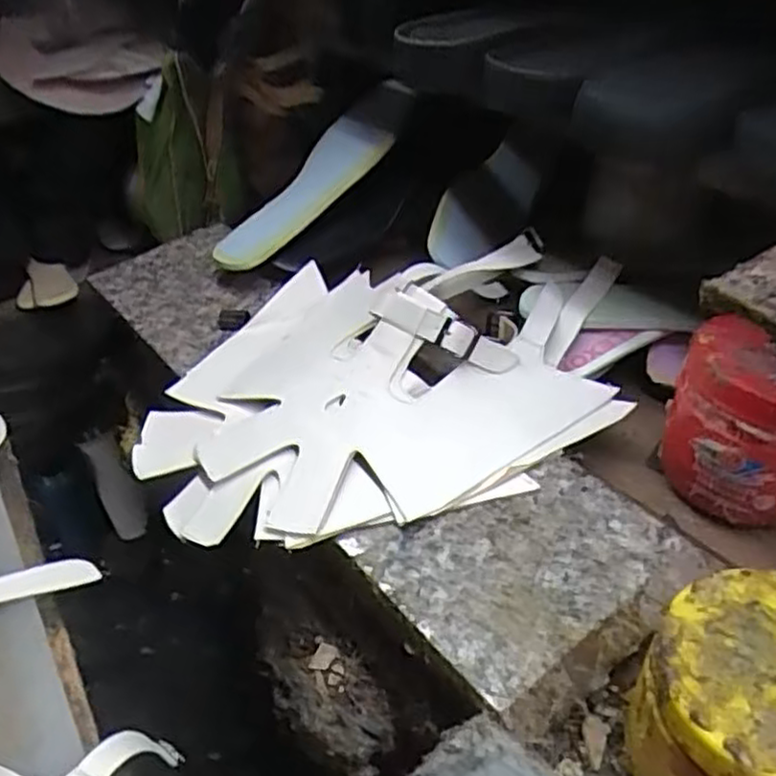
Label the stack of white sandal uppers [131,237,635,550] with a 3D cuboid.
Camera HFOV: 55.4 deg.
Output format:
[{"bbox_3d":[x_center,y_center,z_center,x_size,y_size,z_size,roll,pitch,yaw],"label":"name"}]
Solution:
[{"bbox_3d":[-0.002,-0.019,0.536,0.350,0.078,0.274,-3,40,-2],"label":"stack of white sandal uppers"}]

